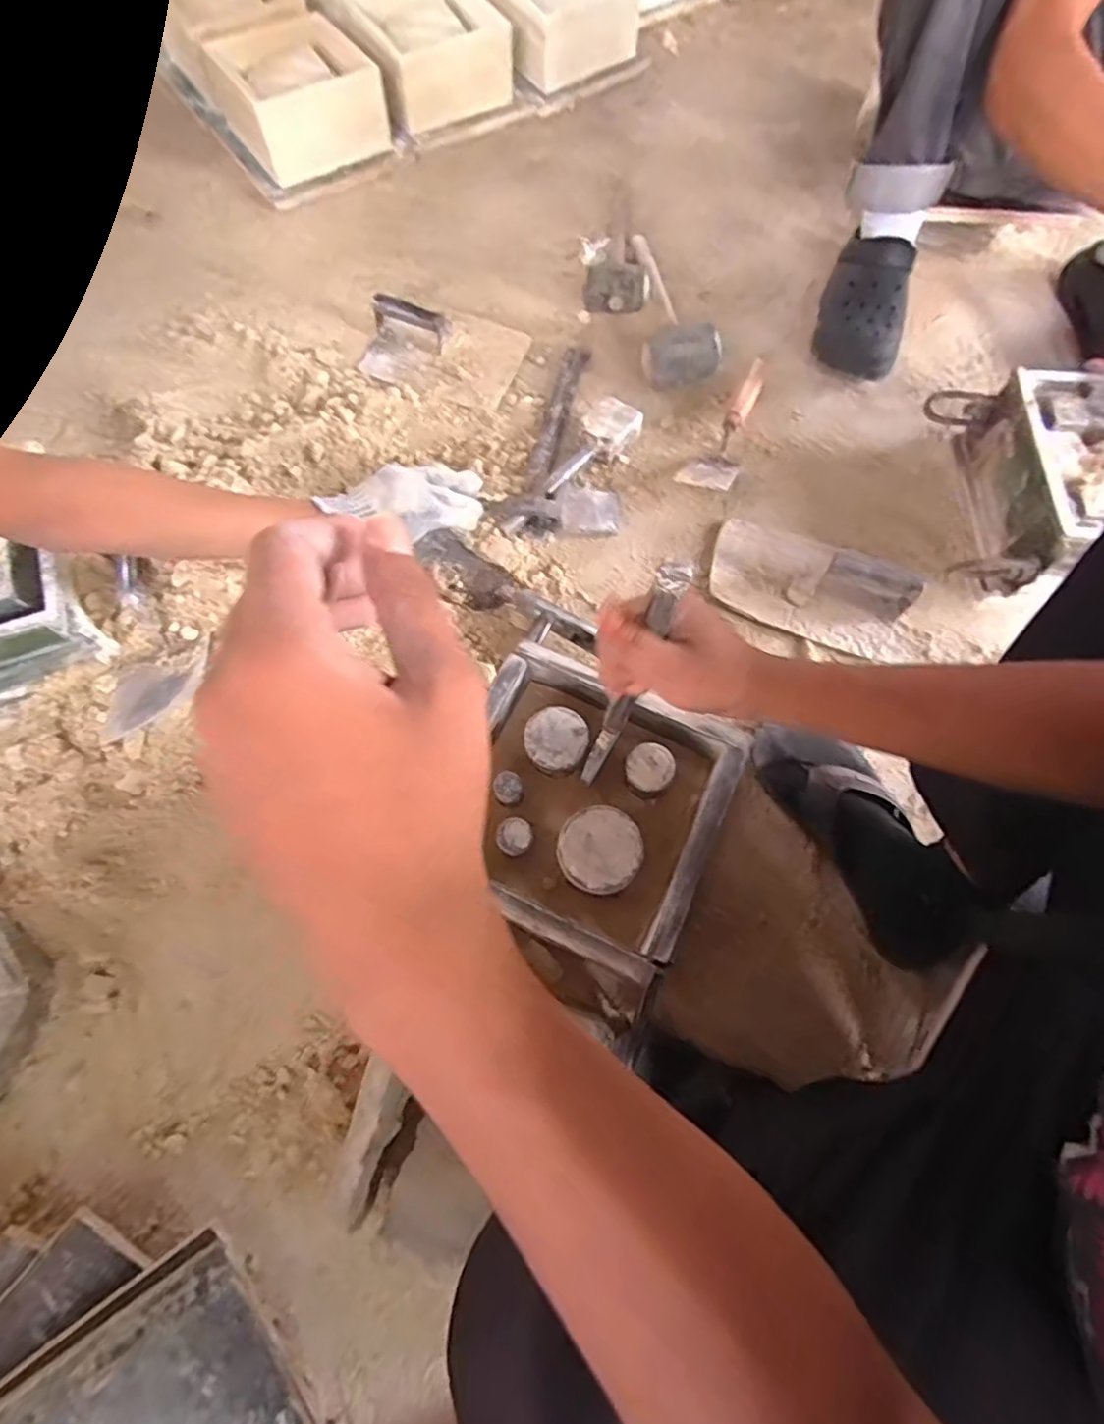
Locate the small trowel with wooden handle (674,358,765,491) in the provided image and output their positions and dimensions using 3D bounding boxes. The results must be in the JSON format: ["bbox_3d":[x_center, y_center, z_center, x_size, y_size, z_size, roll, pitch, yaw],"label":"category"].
[{"bbox_3d":[0.243,-0.379,0.846,0.069,0.042,0.247,29,74,7],"label":"small trowel with wooden handle"}]

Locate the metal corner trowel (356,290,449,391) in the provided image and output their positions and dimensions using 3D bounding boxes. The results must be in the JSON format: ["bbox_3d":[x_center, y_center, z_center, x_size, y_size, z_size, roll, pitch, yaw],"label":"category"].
[{"bbox_3d":[-0.213,-0.514,0.878,0.104,0.050,0.115,17,72,3],"label":"metal corner trowel"}]

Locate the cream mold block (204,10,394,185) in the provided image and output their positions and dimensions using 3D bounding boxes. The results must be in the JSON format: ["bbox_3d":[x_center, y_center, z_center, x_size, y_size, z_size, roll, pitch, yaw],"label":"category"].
[{"bbox_3d":[-0.385,-0.941,0.972,0.196,0.113,0.216,-33,76,-12],"label":"cream mold block"}]

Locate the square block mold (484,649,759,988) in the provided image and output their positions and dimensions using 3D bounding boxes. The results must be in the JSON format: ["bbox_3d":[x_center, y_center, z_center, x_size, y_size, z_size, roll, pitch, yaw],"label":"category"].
[{"bbox_3d":[0.030,0.084,0.594,0.242,0.059,0.250,23,69,6],"label":"square block mold"}]

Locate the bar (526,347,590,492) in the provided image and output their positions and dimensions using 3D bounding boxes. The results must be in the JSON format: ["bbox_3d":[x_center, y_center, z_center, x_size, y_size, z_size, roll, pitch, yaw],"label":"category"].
[{"bbox_3d":[0.007,-0.418,0.875,0.034,0.025,0.270,15,72,3],"label":"bar"}]

